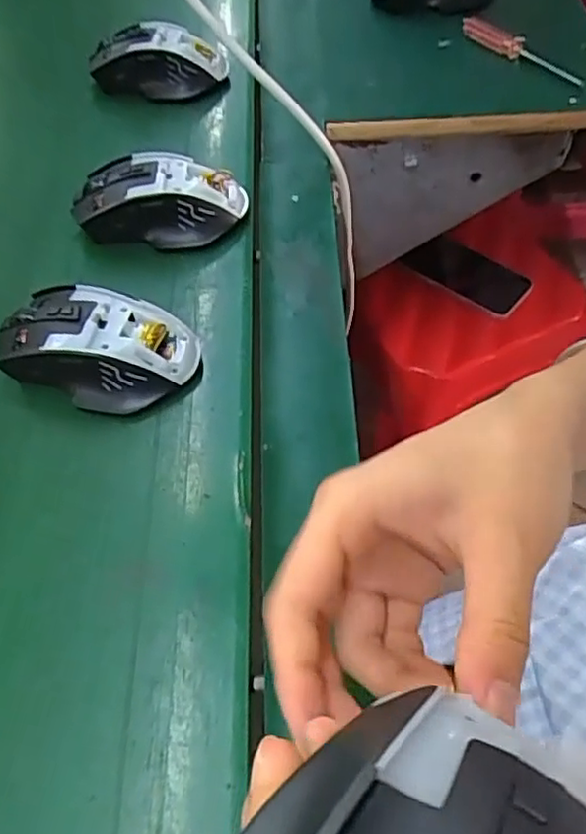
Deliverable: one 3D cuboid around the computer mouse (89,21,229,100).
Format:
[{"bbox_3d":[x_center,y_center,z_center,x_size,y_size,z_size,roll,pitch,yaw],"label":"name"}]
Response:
[{"bbox_3d":[-0.110,-0.290,0.546,0.114,0.050,0.050,10,56,6],"label":"computer mouse"}]

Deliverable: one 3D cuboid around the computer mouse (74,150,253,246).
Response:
[{"bbox_3d":[-0.091,-0.146,0.442,0.113,0.036,0.060,0,55,3],"label":"computer mouse"}]

